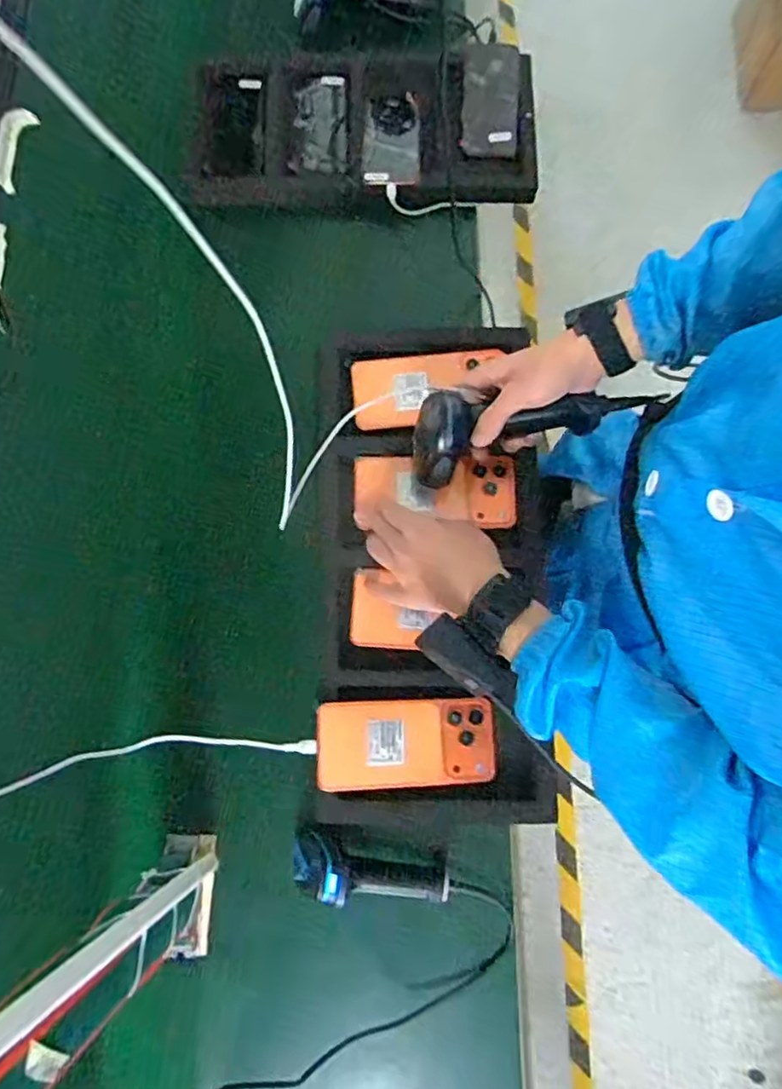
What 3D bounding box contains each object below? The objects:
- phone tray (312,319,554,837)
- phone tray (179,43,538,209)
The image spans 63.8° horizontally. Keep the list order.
[{"bbox_3d":[0.042,0.007,0.618,0.218,0.035,0.493,0,79,2],"label":"phone tray"},{"bbox_3d":[-0.042,-0.581,0.862,0.475,0.055,0.249,-3,79,1],"label":"phone tray"}]

